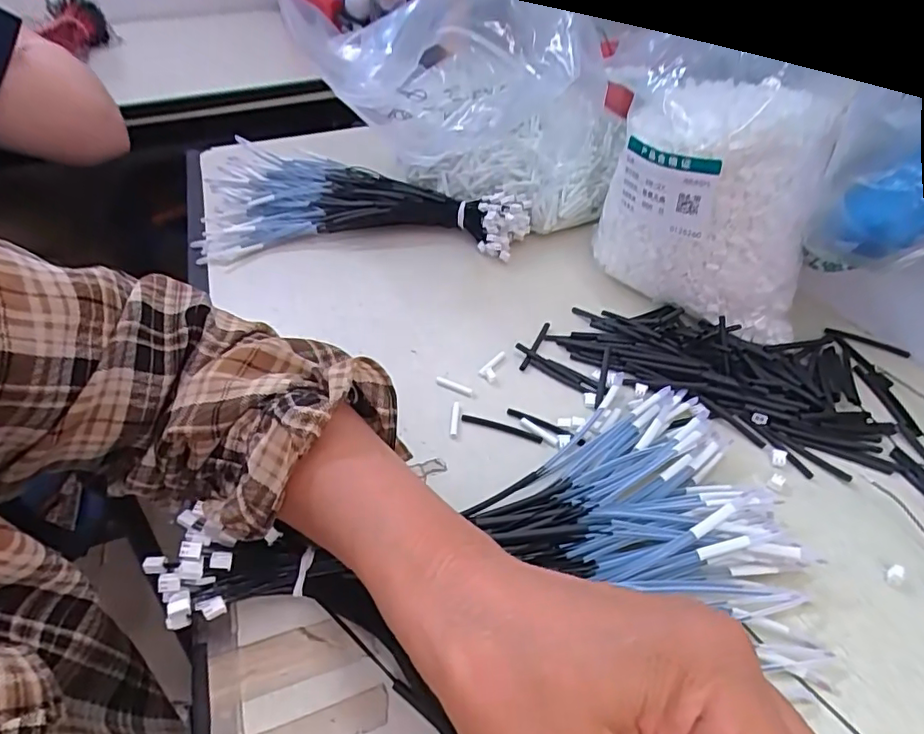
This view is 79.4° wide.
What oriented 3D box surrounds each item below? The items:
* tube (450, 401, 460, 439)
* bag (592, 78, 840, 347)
[{"bbox_3d":[-0.004,0.030,0.331,0.005,0.004,0.026,3,44,5],"label":"tube"},{"bbox_3d":[0.152,-0.101,0.356,0.048,0.146,0.138,-35,53,-30],"label":"bag"}]

